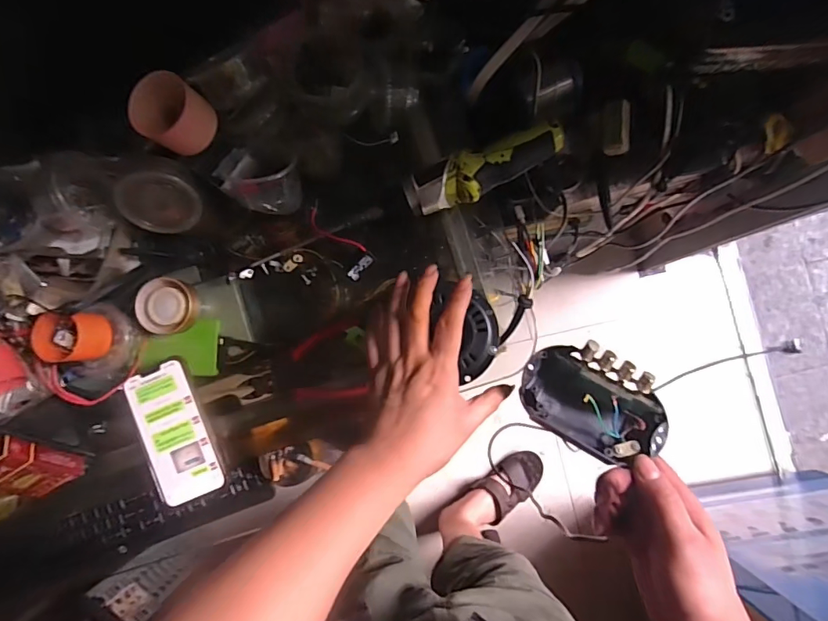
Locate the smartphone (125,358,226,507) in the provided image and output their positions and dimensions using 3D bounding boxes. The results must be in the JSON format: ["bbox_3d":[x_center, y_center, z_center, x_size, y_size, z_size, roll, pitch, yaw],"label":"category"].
[{"bbox_3d":[-0.269,0.137,0.523,0.075,0.011,0.154,-22,85,2],"label":"smartphone"}]

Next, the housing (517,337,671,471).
[{"bbox_3d":[0.161,0.080,0.421,0.122,0.048,0.084,30,88,5],"label":"housing"}]

